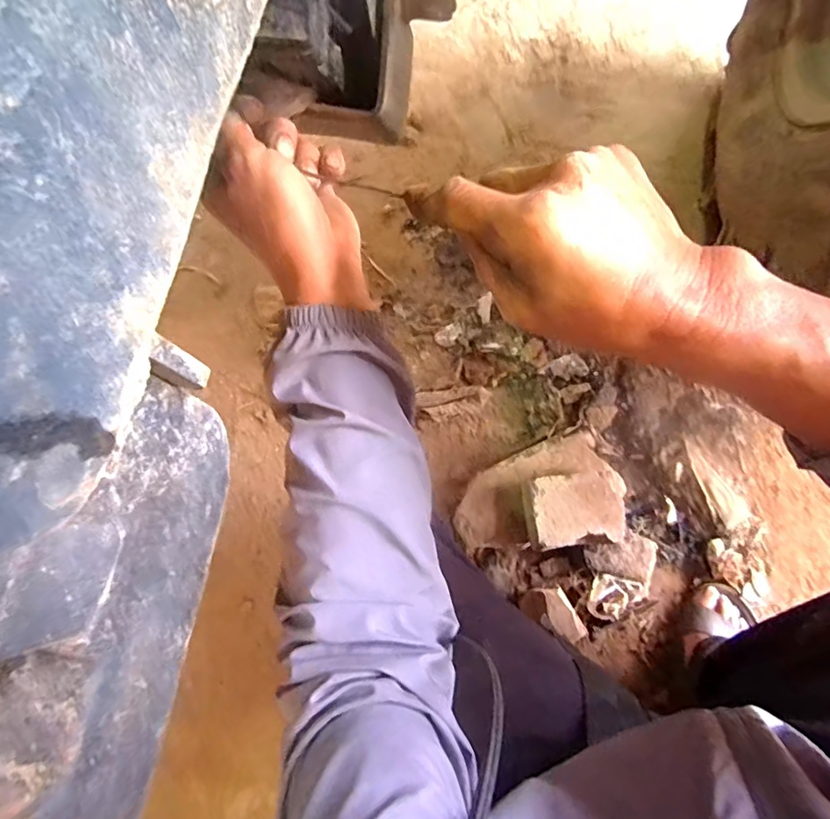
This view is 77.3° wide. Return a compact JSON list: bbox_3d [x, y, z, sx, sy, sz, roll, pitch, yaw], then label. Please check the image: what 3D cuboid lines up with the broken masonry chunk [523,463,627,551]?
[{"bbox_3d":[0.223,0.131,0.698,0.150,0.061,0.095,-7,76,-1],"label":"broken masonry chunk"}]

